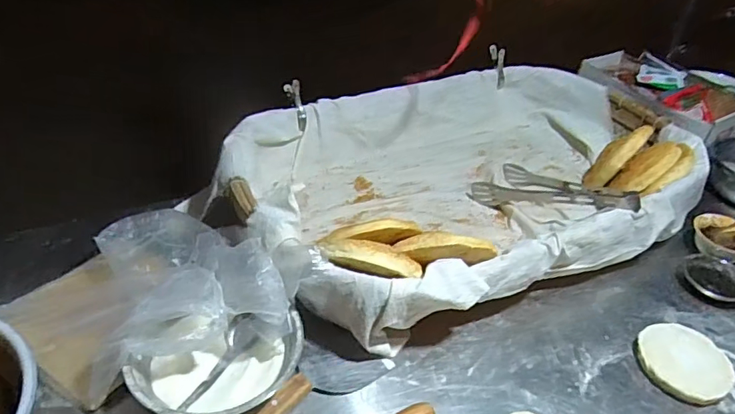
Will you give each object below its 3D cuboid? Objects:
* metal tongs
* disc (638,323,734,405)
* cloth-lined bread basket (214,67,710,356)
[{"bbox_3d":[0.306,-0.024,0.849,0.116,0.046,0.260,-33,27,-34],"label":"metal tongs"},{"bbox_3d":[0.402,0.195,0.664,0.106,0.022,0.106,3,39,-3],"label":"disc"},{"bbox_3d":[0.152,-0.050,0.862,0.725,0.163,0.475,-14,43,-22],"label":"cloth-lined bread basket"}]

